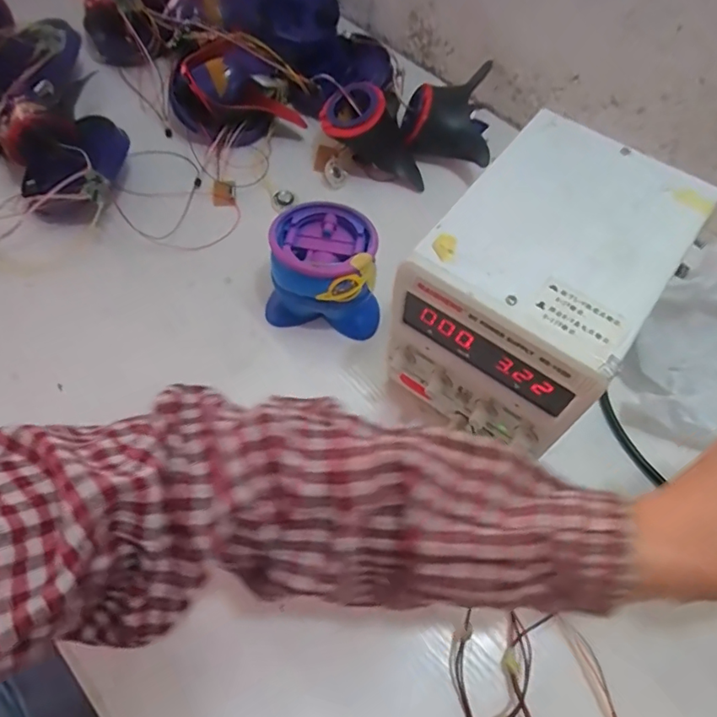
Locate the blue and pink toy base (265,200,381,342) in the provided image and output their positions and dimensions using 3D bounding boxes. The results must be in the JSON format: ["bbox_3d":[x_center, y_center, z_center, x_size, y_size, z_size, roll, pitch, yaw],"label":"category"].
[{"bbox_3d":[-0.030,-0.071,0.437,0.094,0.075,0.073,4,62,2],"label":"blue and pink toy base"}]

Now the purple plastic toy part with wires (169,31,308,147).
[{"bbox_3d":[-0.125,-0.269,0.538,0.126,0.064,0.093,-16,64,-9],"label":"purple plastic toy part with wires"}]

